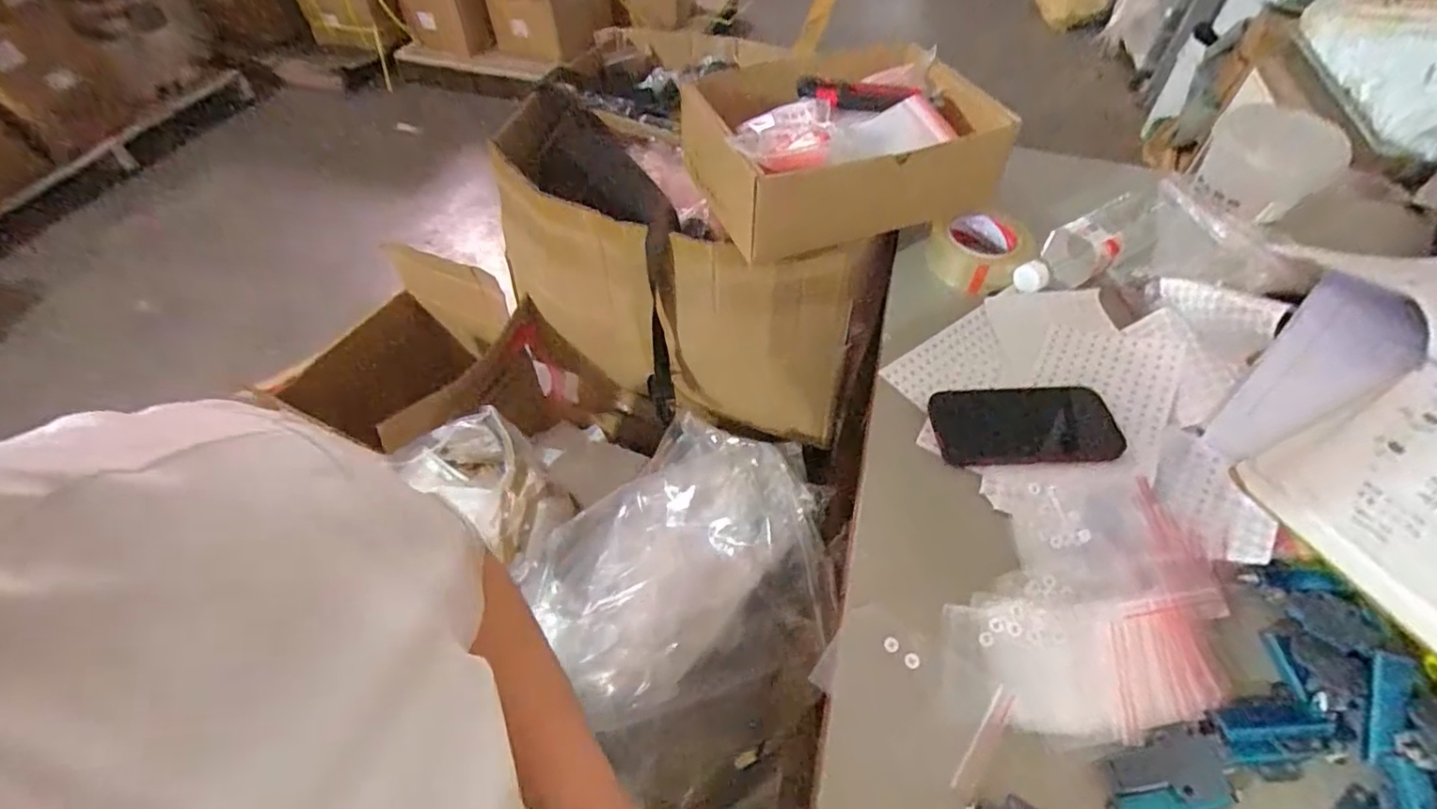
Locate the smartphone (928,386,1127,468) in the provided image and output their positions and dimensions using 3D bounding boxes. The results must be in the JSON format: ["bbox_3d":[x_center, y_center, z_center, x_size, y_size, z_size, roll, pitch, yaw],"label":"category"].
[{"bbox_3d":[0.286,0.019,0.583,0.162,0.014,0.083,-2,51,-3],"label":"smartphone"}]

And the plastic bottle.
[{"bbox_3d":[0.433,-0.186,0.729,0.241,0.061,0.061,-30,58,-23],"label":"plastic bottle"}]

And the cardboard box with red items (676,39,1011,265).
[{"bbox_3d":[0.142,-0.278,0.703,0.293,0.120,0.187,-14,53,-12],"label":"cardboard box with red items"}]

